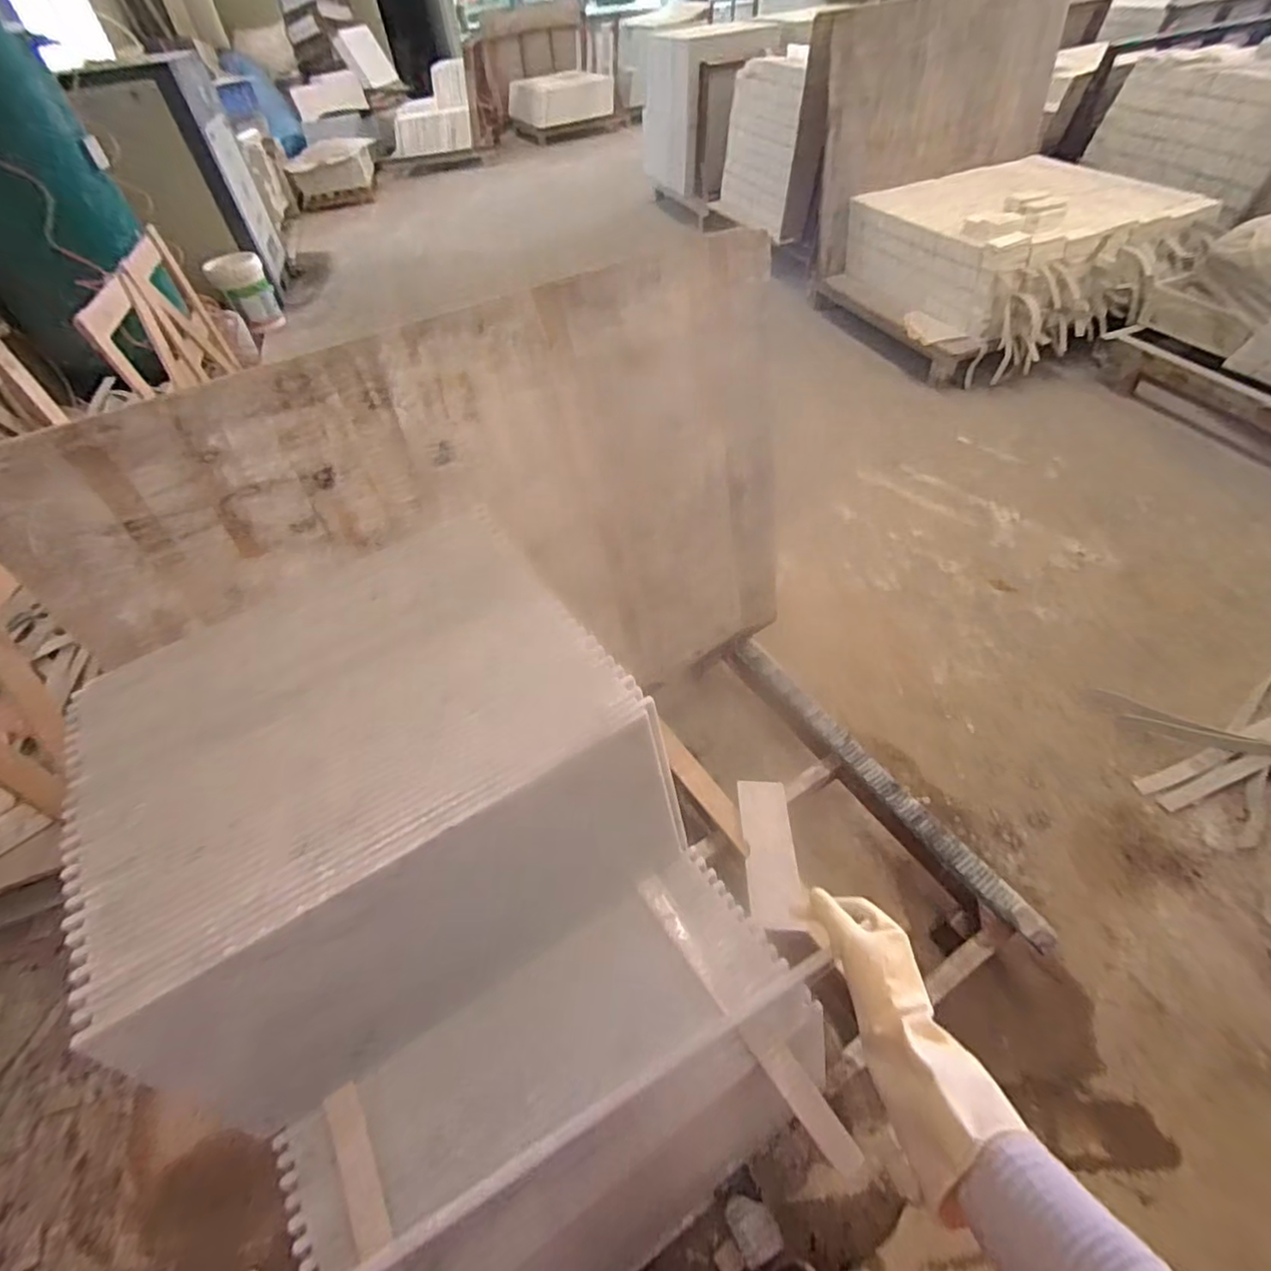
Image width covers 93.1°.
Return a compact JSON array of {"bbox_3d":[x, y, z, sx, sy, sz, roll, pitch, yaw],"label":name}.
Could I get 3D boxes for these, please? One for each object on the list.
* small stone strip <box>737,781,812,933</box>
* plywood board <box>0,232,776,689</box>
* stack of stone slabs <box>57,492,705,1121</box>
[{"bbox_3d":[0.269,0.433,1.198,0.100,0.015,0.273,-10,70,20],"label":"small stone strip"},{"bbox_3d":[-0.205,-0.128,1.090,1.212,0.806,0.036,-28,39,-19],"label":"plywood board"},{"bbox_3d":[-0.346,0.191,0.852,0.621,0.285,0.559,-29,52,-19],"label":"stack of stone slabs"}]

